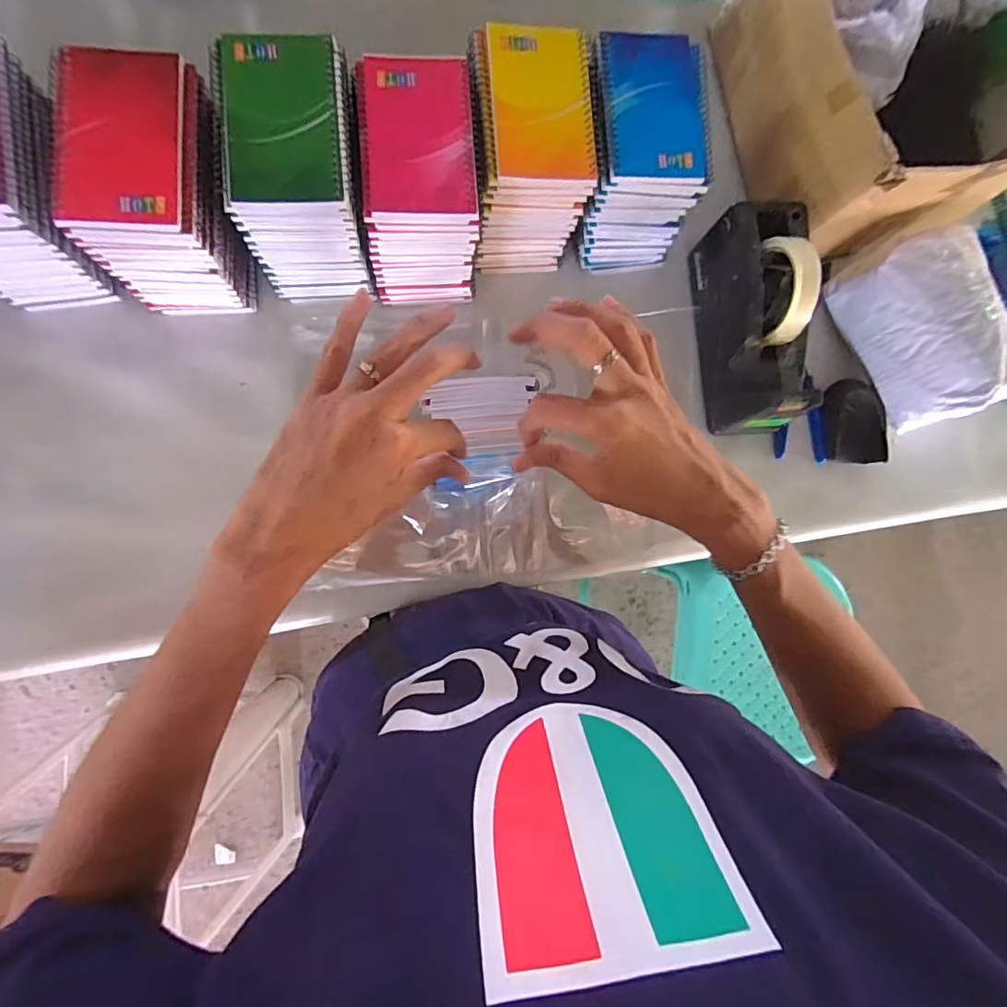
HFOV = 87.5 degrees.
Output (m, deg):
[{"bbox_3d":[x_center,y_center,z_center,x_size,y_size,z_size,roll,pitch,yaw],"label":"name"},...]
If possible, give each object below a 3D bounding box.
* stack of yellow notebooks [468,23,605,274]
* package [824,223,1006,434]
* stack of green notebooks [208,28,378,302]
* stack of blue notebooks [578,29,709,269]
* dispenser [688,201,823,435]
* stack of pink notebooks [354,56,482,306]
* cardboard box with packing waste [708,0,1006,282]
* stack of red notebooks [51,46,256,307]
[{"bbox_3d":[0.020,-0.313,0.483,0.100,0.131,0.139,-7,86,-8],"label":"stack of yellow notebooks"},{"bbox_3d":[0.432,-0.180,0.540,0.106,0.099,0.185,-24,89,-9],"label":"package"},{"bbox_3d":[-0.169,-0.270,0.444,0.094,0.132,0.132,-5,86,-8],"label":"stack of green notebooks"},{"bbox_3d":[0.121,-0.321,0.499,0.097,0.128,0.137,0,85,-8],"label":"stack of blue notebooks"},{"bbox_3d":[0.251,-0.178,0.512,0.076,0.122,0.201,-5,86,-8],"label":"dispenser"},{"bbox_3d":[-0.074,-0.273,0.465,0.089,0.126,0.137,-5,86,-8],"label":"stack of pink notebooks"},{"bbox_3d":[0.378,-0.418,0.523,0.255,0.167,0.304,-16,88,-9],"label":"cardboard box with packing waste"},{"bbox_3d":[-0.274,-0.250,0.428,0.101,0.140,0.129,-6,86,-8],"label":"stack of red notebooks"}]

